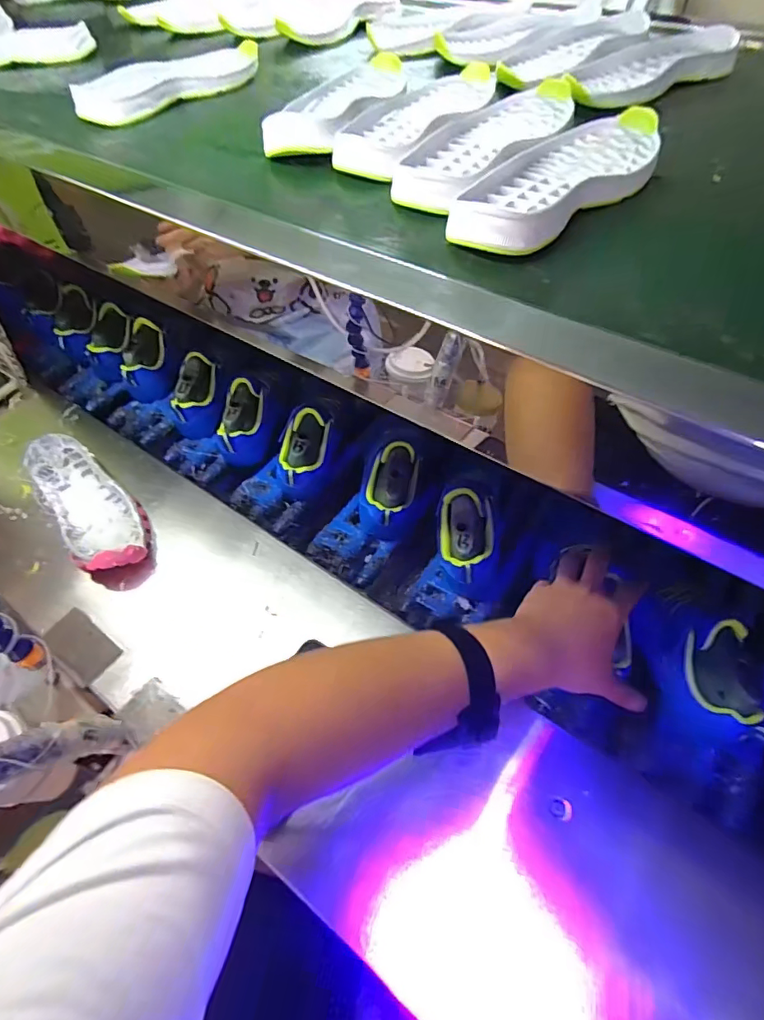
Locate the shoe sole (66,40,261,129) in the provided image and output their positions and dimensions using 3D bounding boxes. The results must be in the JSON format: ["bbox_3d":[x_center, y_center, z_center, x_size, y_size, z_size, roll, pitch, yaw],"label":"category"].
[{"bbox_3d":[-0.224,-0.475,0.552,0.088,0.020,0.226,36,63,24],"label":"shoe sole"}]

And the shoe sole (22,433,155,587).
[{"bbox_3d":[-0.366,-0.009,0.626,0.090,0.040,0.273,-37,62,-21],"label":"shoe sole"}]

